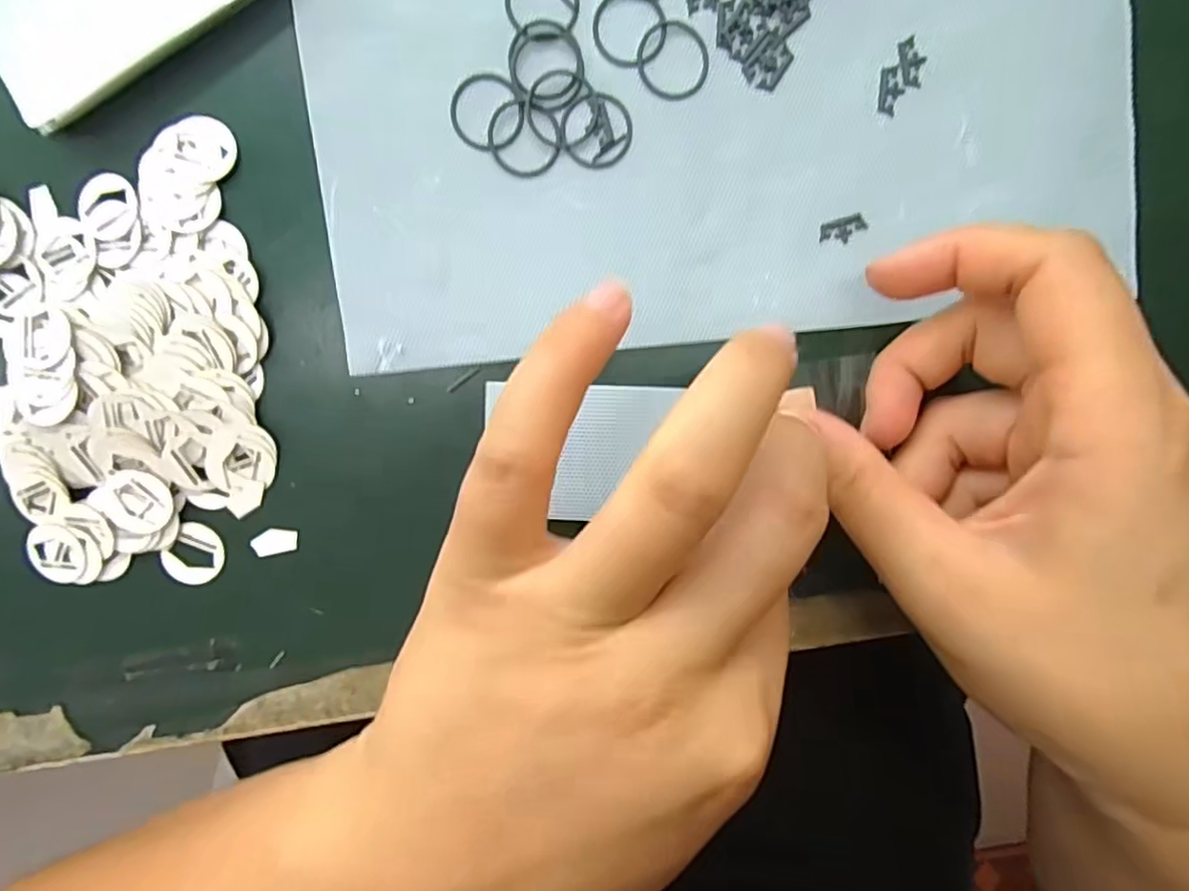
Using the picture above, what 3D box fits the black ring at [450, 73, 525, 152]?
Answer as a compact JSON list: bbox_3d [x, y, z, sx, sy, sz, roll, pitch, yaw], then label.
[{"bbox_3d":[-0.030,-0.094,0.176,0.020,0.004,0.021,0,96,-1],"label":"black ring"}]

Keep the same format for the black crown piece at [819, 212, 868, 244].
[{"bbox_3d":[0.073,-0.063,0.183,0.014,0.004,0.007,-17,97,1],"label":"black crown piece"}]

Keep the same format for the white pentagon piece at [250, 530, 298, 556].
[{"bbox_3d":[-0.096,0.029,0.190,0.013,0.004,0.008,-12,97,0],"label":"white pentagon piece"}]

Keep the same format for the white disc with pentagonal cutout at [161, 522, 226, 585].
[{"bbox_3d":[-0.119,0.033,0.188,0.016,0.004,0.018,39,94,-5],"label":"white disc with pentagonal cutout"}]

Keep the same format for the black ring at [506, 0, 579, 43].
[{"bbox_3d":[-0.014,-0.124,0.175,0.020,0.004,0.021,0,96,-1],"label":"black ring"}]

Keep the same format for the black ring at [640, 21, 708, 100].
[{"bbox_3d":[0.022,-0.109,0.178,0.020,0.004,0.022,-1,97,-5],"label":"black ring"}]

